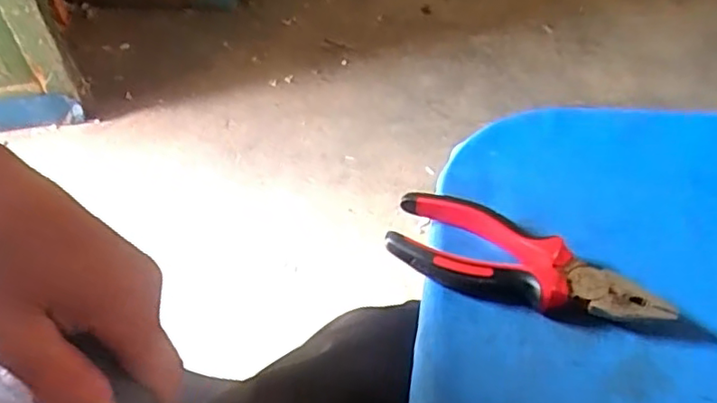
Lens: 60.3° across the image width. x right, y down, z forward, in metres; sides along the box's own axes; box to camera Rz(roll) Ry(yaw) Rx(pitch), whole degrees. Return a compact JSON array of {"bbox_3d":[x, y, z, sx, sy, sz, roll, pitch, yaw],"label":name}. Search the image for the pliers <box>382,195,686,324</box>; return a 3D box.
[{"bbox_3d":[0.093,0.035,0.356,0.152,0.020,0.052,16,51,16],"label":"pliers"}]

